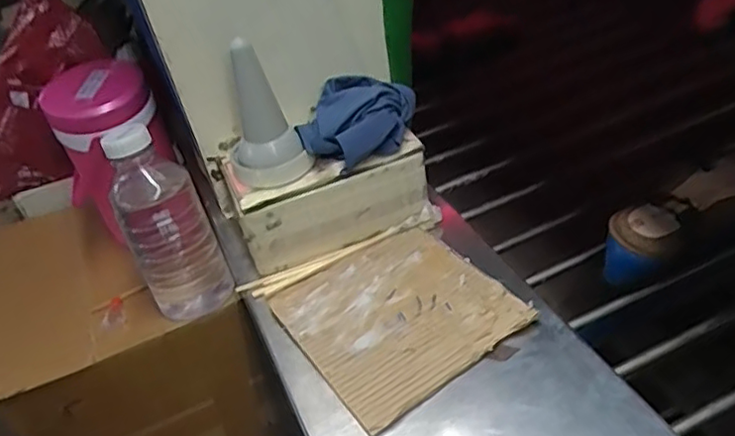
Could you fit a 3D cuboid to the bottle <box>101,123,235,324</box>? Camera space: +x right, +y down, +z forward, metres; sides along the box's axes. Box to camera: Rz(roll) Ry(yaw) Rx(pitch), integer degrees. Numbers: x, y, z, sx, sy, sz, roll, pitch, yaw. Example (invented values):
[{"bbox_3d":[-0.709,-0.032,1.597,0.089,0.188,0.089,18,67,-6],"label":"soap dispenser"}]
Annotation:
[{"bbox_3d":[-0.219,0.011,0.692,0.088,0.208,0.076,-24,40,-17],"label":"bottle"}]

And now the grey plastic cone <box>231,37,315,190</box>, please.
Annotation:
[{"bbox_3d":[-0.105,-0.098,0.601,0.072,0.110,0.090,-17,38,-9],"label":"grey plastic cone"}]

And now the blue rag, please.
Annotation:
[{"bbox_3d":[-0.008,-0.104,0.639,0.100,0.044,0.118,6,41,20],"label":"blue rag"}]

